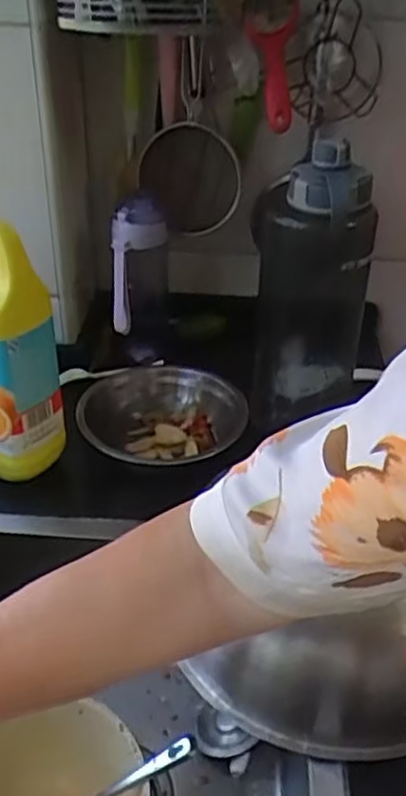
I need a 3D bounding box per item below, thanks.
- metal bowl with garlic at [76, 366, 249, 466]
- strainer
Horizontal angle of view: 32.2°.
[{"bbox_3d":[-0.048,0.027,0.782,0.170,0.061,0.164,-3,33,-6],"label":"metal bowl with garlic"},{"bbox_3d":[-0.017,-0.311,0.848,0.115,0.210,0.082,-2,33,-4],"label":"strainer"}]

